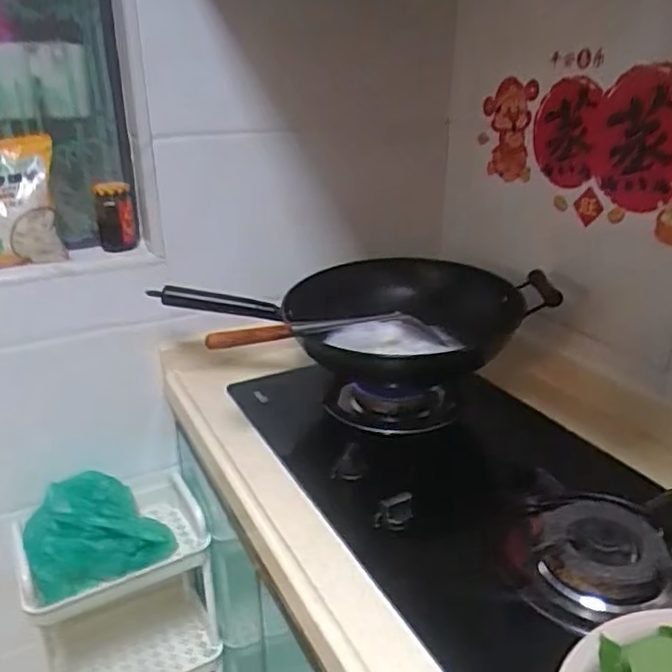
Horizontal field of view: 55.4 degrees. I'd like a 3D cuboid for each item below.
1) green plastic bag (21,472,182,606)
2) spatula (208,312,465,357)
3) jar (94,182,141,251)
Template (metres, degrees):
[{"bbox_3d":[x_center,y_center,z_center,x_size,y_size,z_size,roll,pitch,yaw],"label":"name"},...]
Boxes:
[{"bbox_3d":[-0.404,0.321,1.083,0.220,0.110,0.179,-14,26,-29],"label":"green plastic bag"},{"bbox_3d":[0.003,-0.001,0.968,0.135,0.057,0.455,18,12,38],"label":"spatula"},{"bbox_3d":[-0.390,-0.213,1.130,0.063,0.118,0.070,-8,23,-18],"label":"jar"}]

